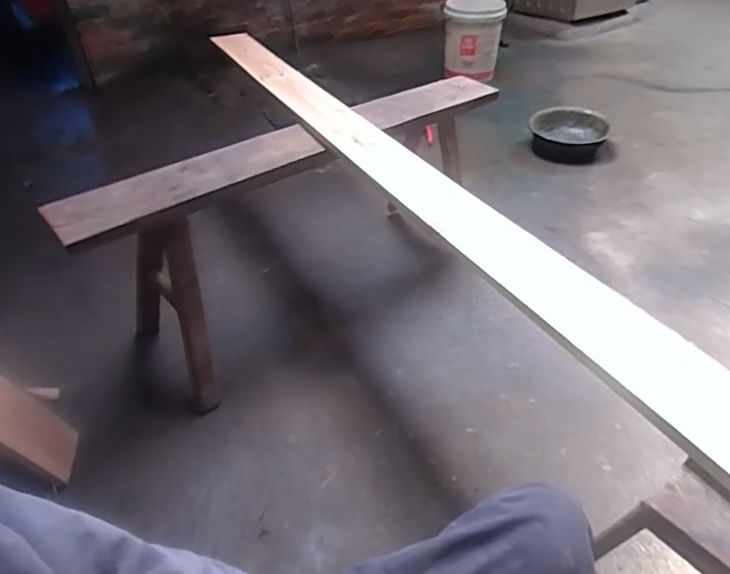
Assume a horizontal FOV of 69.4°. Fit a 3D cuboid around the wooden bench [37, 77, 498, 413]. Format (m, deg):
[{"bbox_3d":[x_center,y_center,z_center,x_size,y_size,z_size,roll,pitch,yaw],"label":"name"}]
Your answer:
[{"bbox_3d":[-0.122,-0.178,1.378,0.314,0.525,1.108,27,48,31],"label":"wooden bench"}]

